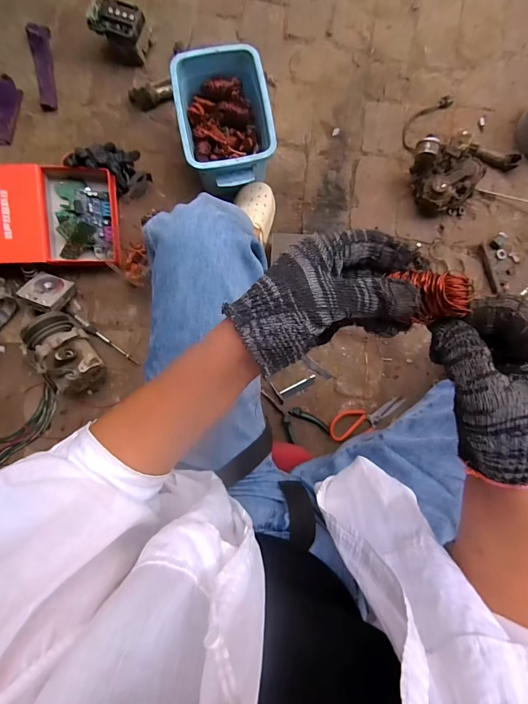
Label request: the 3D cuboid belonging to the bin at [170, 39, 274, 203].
[{"bbox_3d":[-0.080,-0.503,0.804,0.188,0.141,0.283,-9,85,-1],"label":"bin"}]

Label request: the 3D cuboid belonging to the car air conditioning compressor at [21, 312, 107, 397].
[{"bbox_3d":[-0.437,0.004,0.792,0.193,0.099,0.114,45,86,3],"label":"car air conditioning compressor"}]

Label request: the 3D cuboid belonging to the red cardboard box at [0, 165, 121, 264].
[{"bbox_3d":[-0.512,-0.300,0.797,0.360,0.068,0.224,-7,103,-10],"label":"red cardboard box"}]

